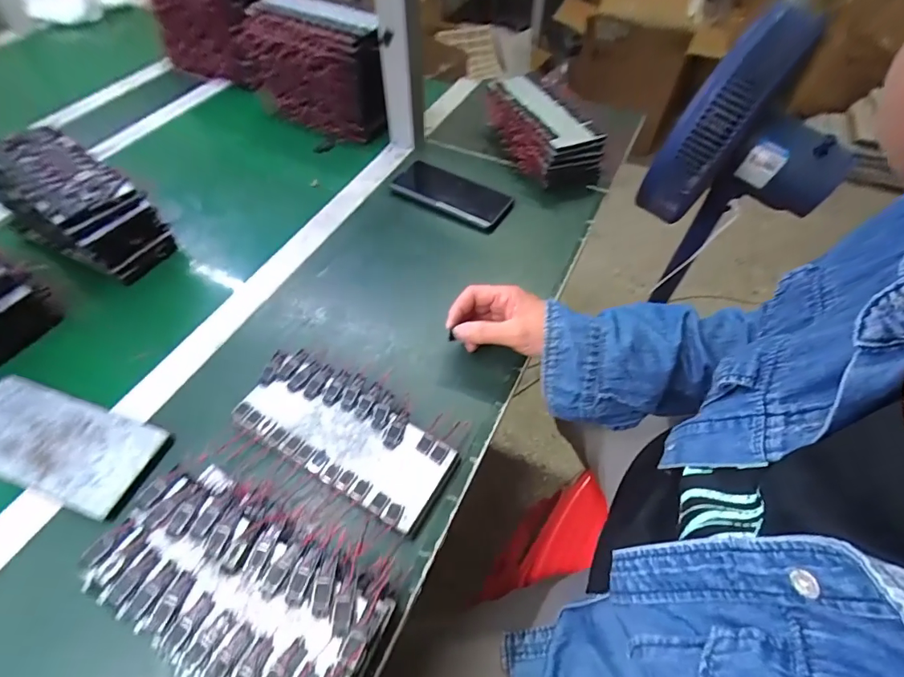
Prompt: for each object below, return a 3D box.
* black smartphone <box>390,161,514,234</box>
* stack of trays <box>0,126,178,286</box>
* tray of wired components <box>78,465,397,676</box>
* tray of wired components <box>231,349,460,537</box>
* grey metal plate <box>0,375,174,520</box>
[{"bbox_3d":[-0.002,-0.205,0.642,0.169,0.012,0.086,23,56,15],"label":"black smartphone"},{"bbox_3d":[-0.448,-0.159,0.542,0.202,0.095,0.099,28,58,18],"label":"stack of trays"},{"bbox_3d":[-0.149,0.179,0.329,0.205,0.048,0.108,24,57,16],"label":"tray of wired components"},{"bbox_3d":[-0.097,0.085,0.422,0.205,0.017,0.095,27,57,17],"label":"tray of wired components"},{"bbox_3d":[-0.367,0.094,0.420,0.203,0.017,0.082,16,55,10],"label":"grey metal plate"}]

